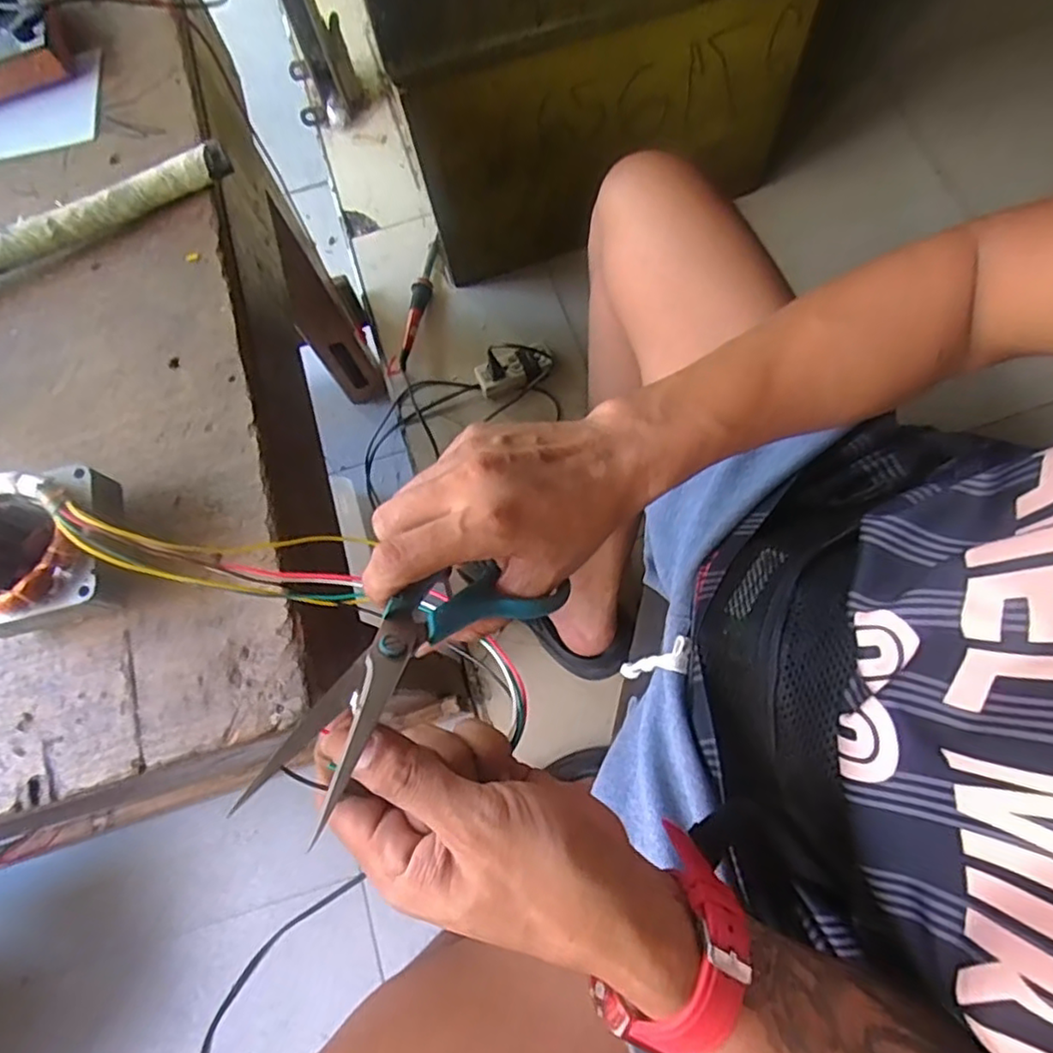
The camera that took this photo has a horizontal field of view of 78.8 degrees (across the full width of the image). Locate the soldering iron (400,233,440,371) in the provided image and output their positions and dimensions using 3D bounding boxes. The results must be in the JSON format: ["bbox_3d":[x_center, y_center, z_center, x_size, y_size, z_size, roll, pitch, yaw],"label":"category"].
[{"bbox_3d":[-0.158,-0.331,0.940,0.023,0.021,0.235,9,74,7],"label":"soldering iron"}]

